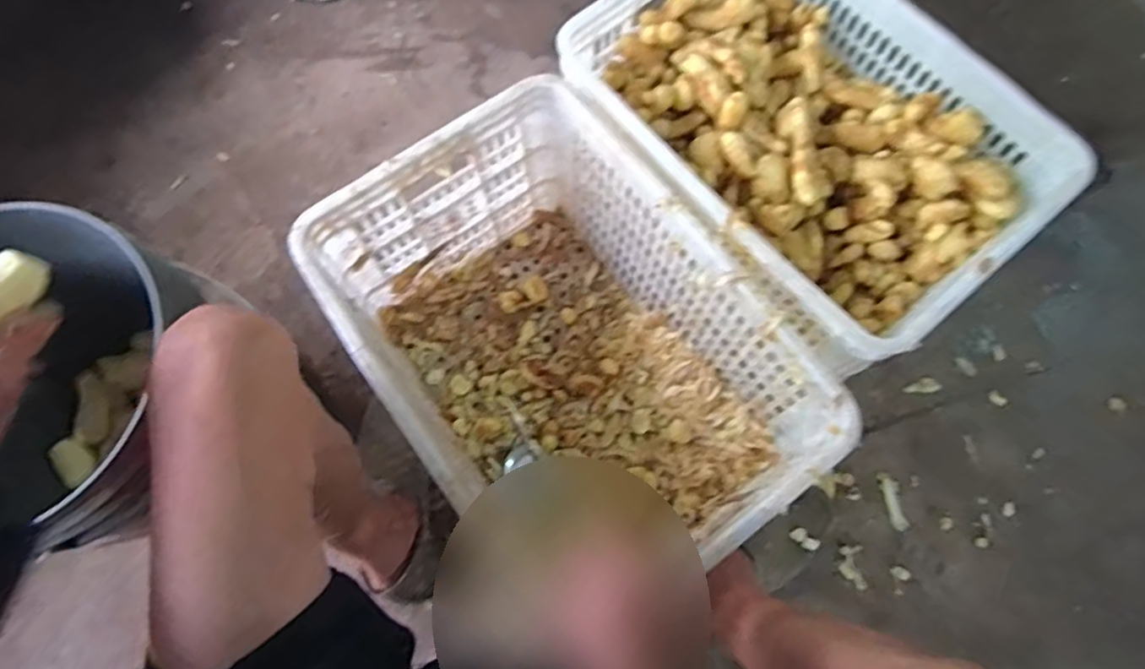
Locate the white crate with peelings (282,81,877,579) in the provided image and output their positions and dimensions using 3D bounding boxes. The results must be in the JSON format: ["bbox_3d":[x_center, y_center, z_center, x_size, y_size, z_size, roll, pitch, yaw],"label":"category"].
[{"bbox_3d":[-0.010,0.032,0.764,0.352,0.301,0.510,-37,76,-11],"label":"white crate with peelings"}]

